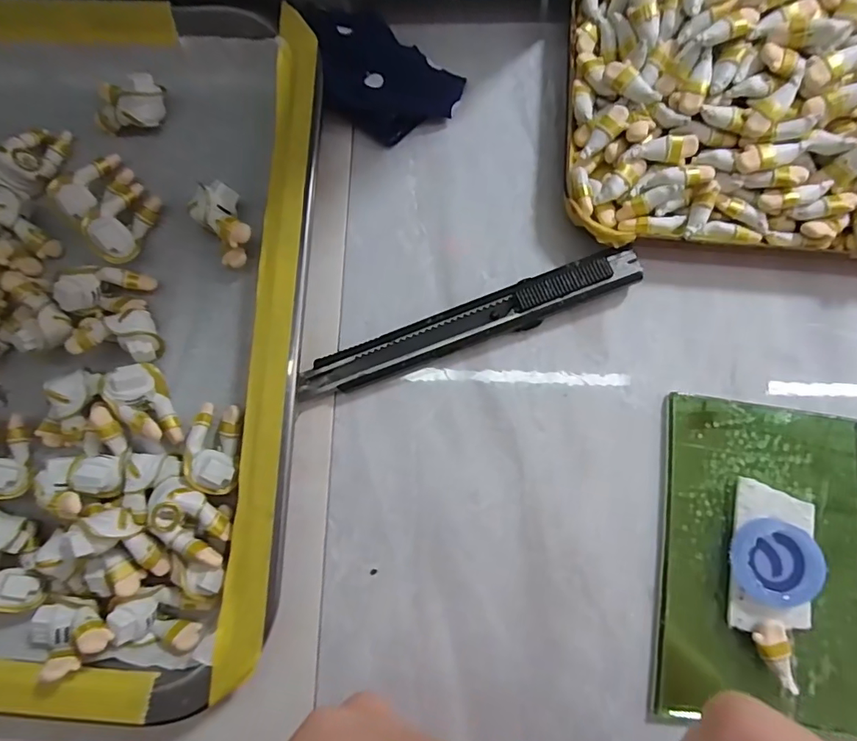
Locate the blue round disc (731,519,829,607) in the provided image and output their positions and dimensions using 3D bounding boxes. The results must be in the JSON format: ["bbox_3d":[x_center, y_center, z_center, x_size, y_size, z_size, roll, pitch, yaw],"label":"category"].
[{"bbox_3d":[0.113,0.063,0.159,0.027,0.008,0.026,-1,82,4],"label":"blue round disc"}]

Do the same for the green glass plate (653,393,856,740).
[{"bbox_3d":[0.114,0.063,0.162,0.067,0.004,0.102,6,82,5],"label":"green glass plate"}]

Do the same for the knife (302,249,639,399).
[{"bbox_3d":[0.014,-0.017,0.178,0.128,0.014,0.015,-21,81,1],"label":"knife"}]

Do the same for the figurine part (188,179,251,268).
[{"bbox_3d":[-0.077,-0.055,0.185,0.016,0.016,0.028,-26,81,0],"label":"figurine part"}]

